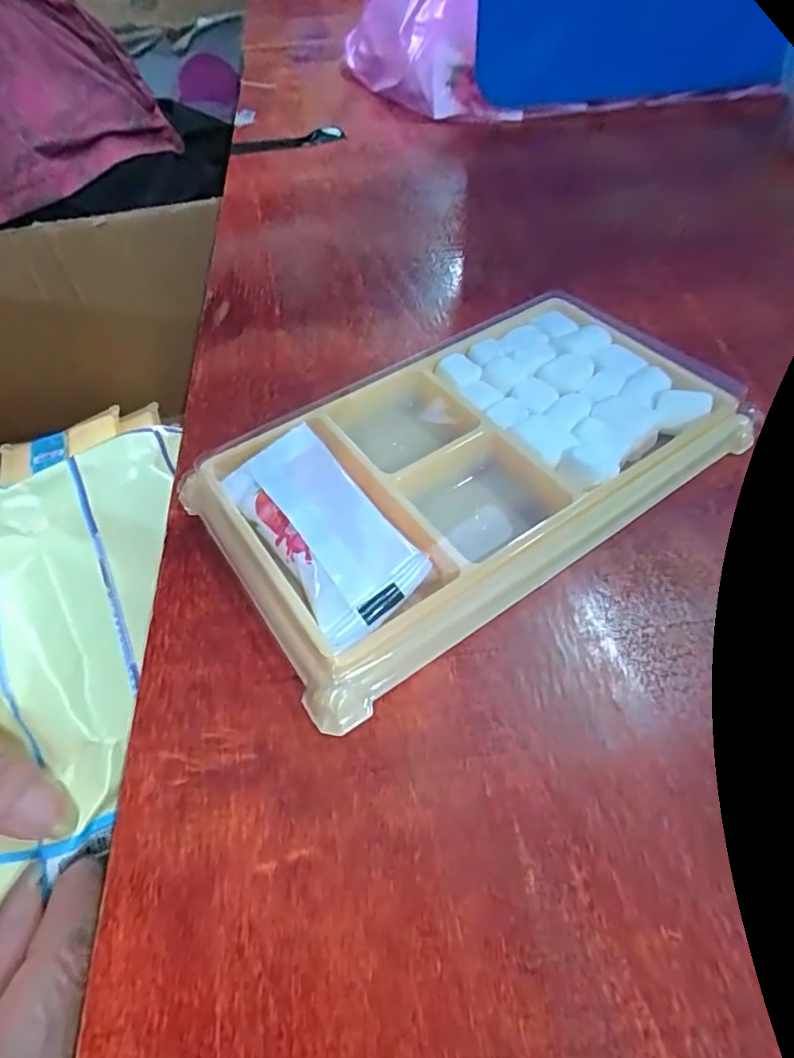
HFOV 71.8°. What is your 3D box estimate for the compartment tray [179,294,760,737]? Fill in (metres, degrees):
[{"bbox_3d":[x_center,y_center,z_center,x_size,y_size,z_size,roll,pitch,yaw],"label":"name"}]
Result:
[{"bbox_3d":[0.019,-0.019,0.144,0.130,0.015,0.073,-31,57,-19],"label":"compartment tray"}]

